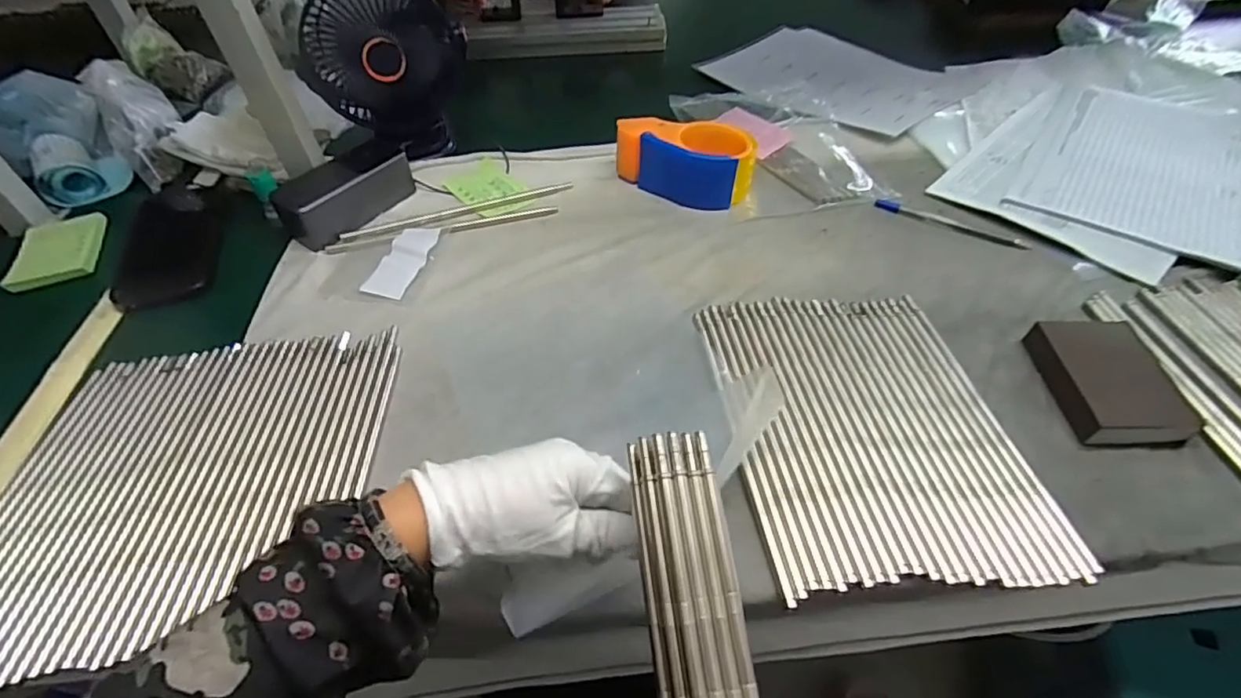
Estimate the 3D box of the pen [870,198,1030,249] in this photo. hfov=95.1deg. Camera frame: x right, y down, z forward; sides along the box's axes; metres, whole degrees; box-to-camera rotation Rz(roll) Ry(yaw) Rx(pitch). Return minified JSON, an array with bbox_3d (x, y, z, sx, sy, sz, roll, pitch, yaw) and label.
[{"bbox_3d":[0.323,-0.125,0.559,0.138,0.007,0.017,23,54,21],"label":"pen"}]

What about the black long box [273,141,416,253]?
[{"bbox_3d":[-0.279,-0.162,0.576,0.059,0.048,0.129,28,56,24],"label":"black long box"}]

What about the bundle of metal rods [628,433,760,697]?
[{"bbox_3d":[0.038,0.145,0.227,0.038,0.015,0.223,-7,68,-3],"label":"bundle of metal rods"}]

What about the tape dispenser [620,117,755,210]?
[{"bbox_3d":[0.065,-0.195,0.589,0.145,0.058,0.066,7,50,9],"label":"tape dispenser"}]

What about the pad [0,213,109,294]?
[{"bbox_3d":[-0.559,-0.099,0.563,0.070,0.008,0.109,-21,51,-15],"label":"pad"}]

